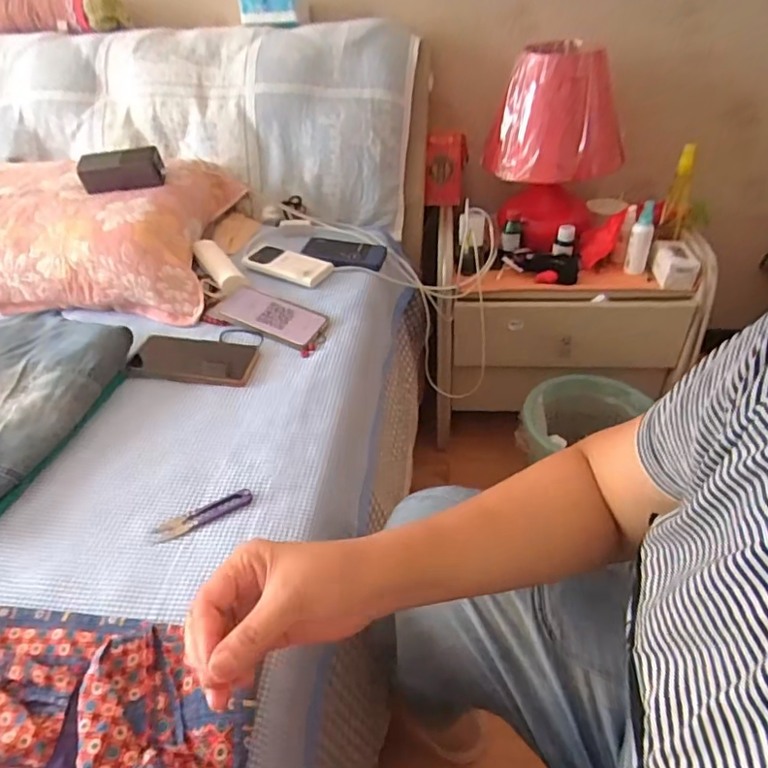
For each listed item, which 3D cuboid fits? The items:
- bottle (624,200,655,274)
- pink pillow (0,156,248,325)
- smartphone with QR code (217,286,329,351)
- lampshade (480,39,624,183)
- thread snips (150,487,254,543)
[{"bbox_3d":[0.486,-0.273,1.038,0.040,0.123,0.039,14,43,20],"label":"bottle"},{"bbox_3d":[-0.630,-0.257,0.950,0.673,0.146,0.359,-2,40,2],"label":"pink pillow"},{"bbox_3d":[-0.170,-0.104,0.823,0.167,0.015,0.076,21,56,13],"label":"smartphone with QR code"},{"bbox_3d":[0.317,-0.500,1.025,0.172,0.203,0.198,-26,45,-25],"label":"lampshade"},{"bbox_3d":[-0.187,0.135,0.572,0.100,0.004,0.027,-22,43,-21],"label":"thread snips"}]

